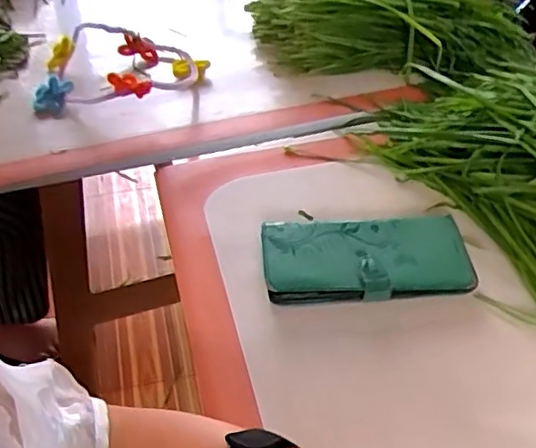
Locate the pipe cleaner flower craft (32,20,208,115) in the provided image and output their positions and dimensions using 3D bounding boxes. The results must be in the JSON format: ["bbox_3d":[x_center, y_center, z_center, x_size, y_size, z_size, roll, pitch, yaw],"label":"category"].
[{"bbox_3d":[-0.159,-0.170,0.670,0.177,0.048,0.148,2,44,0],"label":"pipe cleaner flower craft"}]

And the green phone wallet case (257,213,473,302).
[{"bbox_3d":[0.077,0.026,0.496,0.158,0.028,0.076,-3,44,-5],"label":"green phone wallet case"}]

